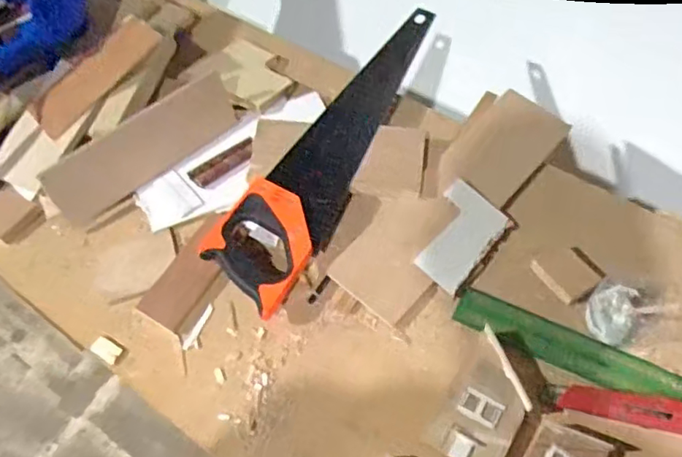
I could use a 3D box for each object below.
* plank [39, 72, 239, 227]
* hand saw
[{"bbox_3d":[-0.245,-0.105,0.747,0.253,0.082,0.008,-41,45,-22],"label":"plank"},{"bbox_3d":[-0.005,-0.126,0.766,0.112,0.042,0.522,22,63,17],"label":"hand saw"}]

